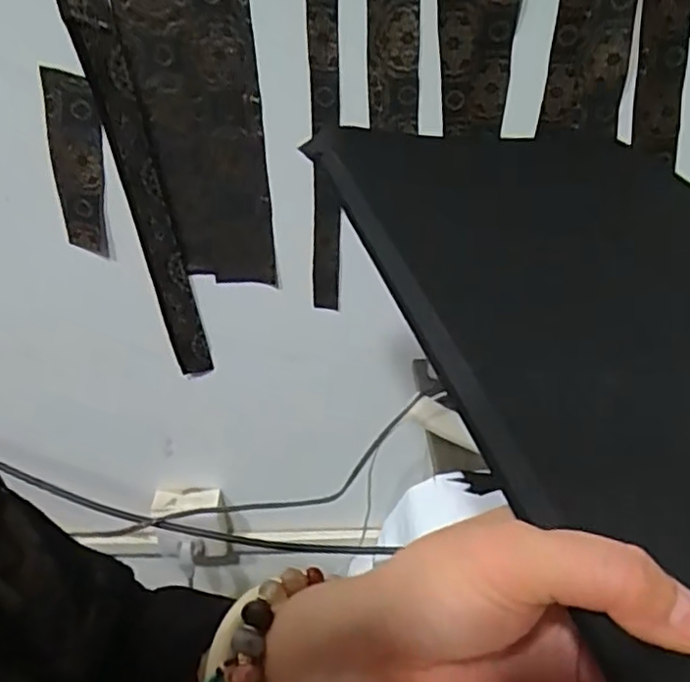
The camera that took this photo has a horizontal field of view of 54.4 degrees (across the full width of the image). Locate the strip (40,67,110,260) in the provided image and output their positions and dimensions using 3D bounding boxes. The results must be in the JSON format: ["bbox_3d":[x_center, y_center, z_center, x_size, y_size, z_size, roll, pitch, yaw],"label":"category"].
[{"bbox_3d":[-0.249,-0.160,0.627,0.046,0.173,0.006,5,36,-3],"label":"strip"}]

